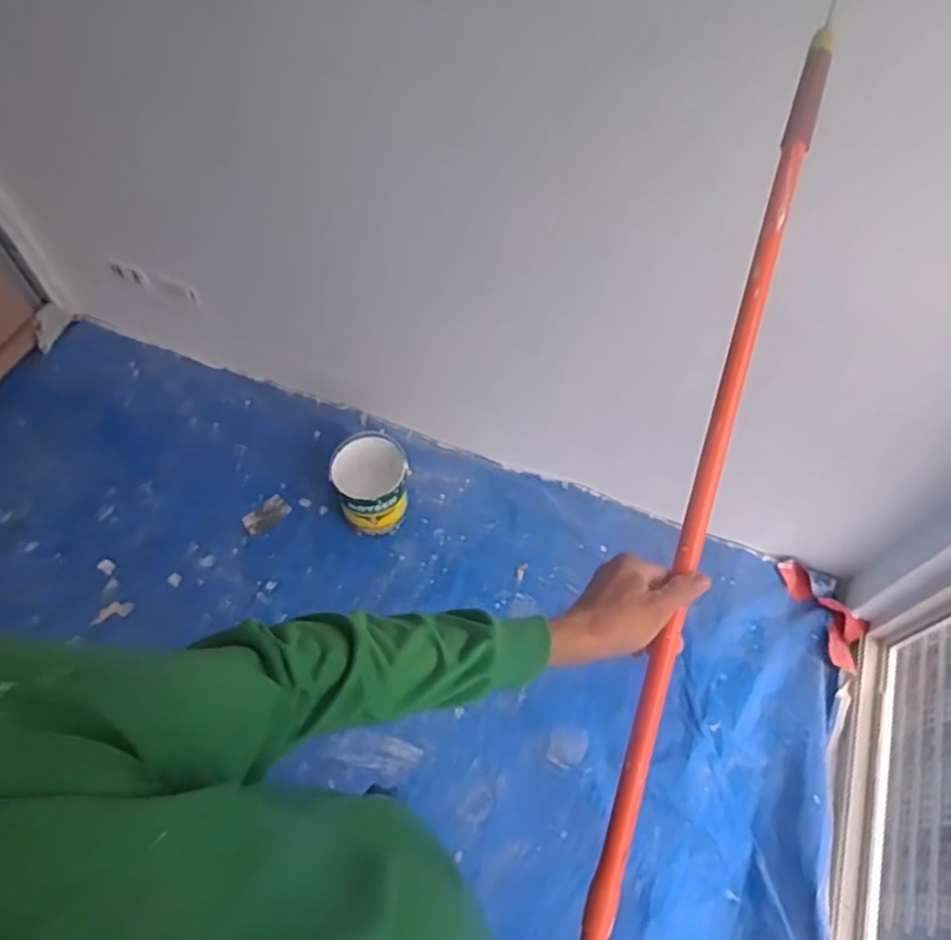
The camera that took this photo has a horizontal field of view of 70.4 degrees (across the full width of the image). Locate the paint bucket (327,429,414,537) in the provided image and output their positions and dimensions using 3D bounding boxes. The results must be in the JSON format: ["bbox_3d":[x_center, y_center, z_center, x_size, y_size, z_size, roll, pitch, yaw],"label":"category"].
[{"bbox_3d":[-0.246,0.033,1.623,0.178,0.207,0.189,-19,61,-12],"label":"paint bucket"}]

